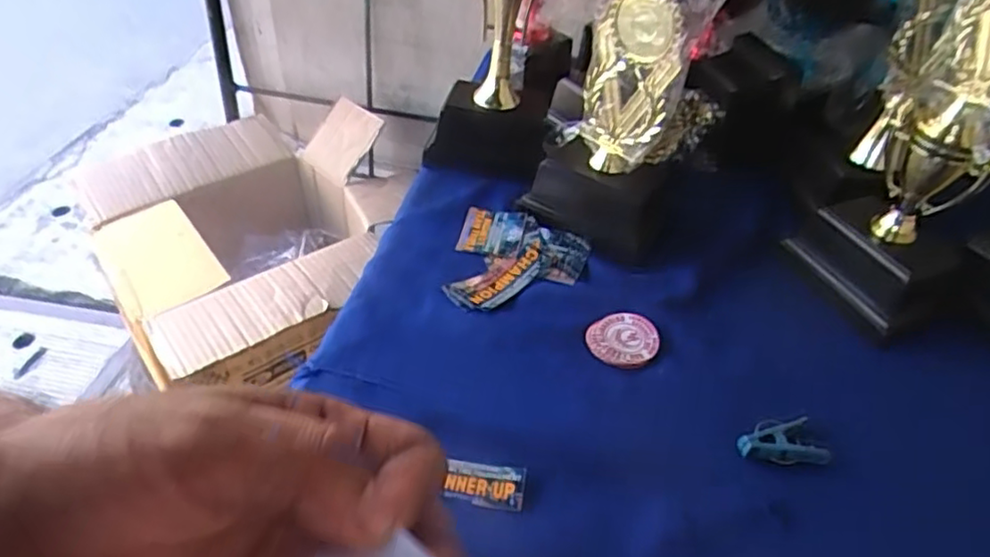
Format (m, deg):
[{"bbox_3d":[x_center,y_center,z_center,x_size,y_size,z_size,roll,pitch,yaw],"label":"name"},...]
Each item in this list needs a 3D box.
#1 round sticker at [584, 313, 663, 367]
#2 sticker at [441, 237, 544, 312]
[{"bbox_3d":[0.097,0.043,0.492,0.054,0.005,0.045,-18,47,-26],"label":"round sticker"},{"bbox_3d":[0.008,-0.002,0.533,0.097,0.008,0.045,-30,53,-35],"label":"sticker"}]

